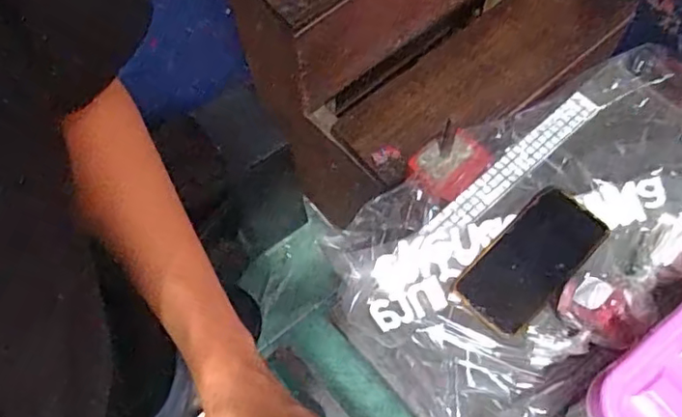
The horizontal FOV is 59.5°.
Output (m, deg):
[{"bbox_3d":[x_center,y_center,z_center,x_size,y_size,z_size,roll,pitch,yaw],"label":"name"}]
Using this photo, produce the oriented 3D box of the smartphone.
[{"bbox_3d":[0.194,0.051,0.601,0.077,0.008,0.161,42,75,19],"label":"smartphone"}]

